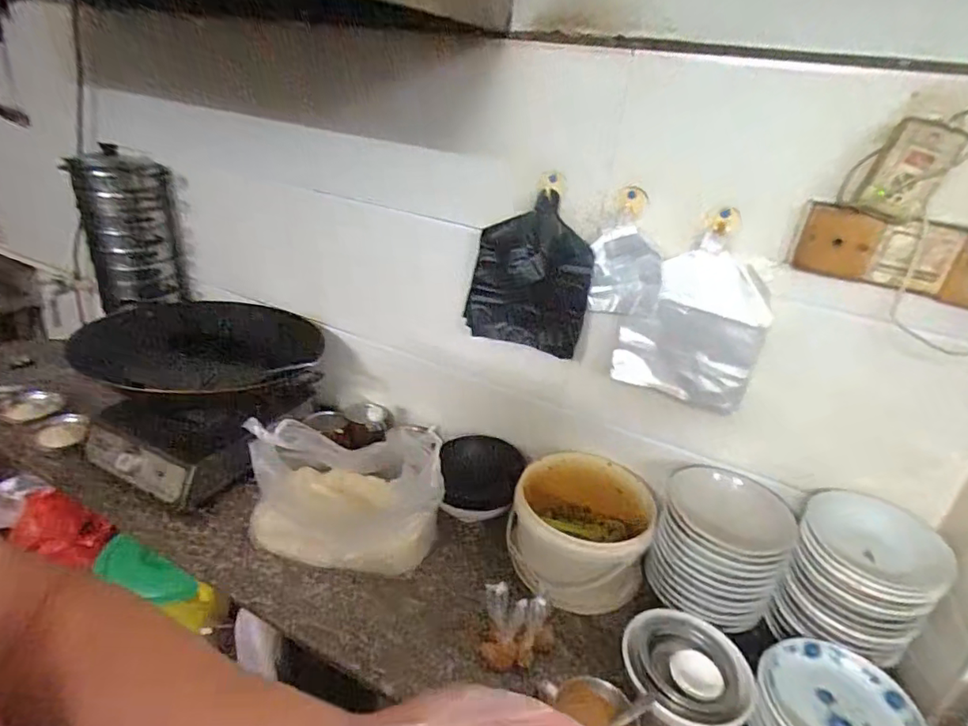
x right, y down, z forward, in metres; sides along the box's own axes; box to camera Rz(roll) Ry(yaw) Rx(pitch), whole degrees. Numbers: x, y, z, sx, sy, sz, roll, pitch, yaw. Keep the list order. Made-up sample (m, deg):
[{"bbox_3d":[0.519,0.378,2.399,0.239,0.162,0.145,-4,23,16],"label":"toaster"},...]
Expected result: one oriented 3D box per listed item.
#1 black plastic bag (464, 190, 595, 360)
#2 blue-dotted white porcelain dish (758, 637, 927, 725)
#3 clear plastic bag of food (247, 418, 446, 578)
[{"bbox_3d":[0.078,-0.146,0.948,0.221,0.236,0.041,15,28,17],"label":"black plastic bag"},{"bbox_3d":[0.467,0.437,0.697,0.168,0.039,0.178,5,26,-2],"label":"blue-dotted white porcelain dish"},{"bbox_3d":[-0.238,0.219,0.933,0.330,0.236,0.207,7,26,2],"label":"clear plastic bag of food"}]

